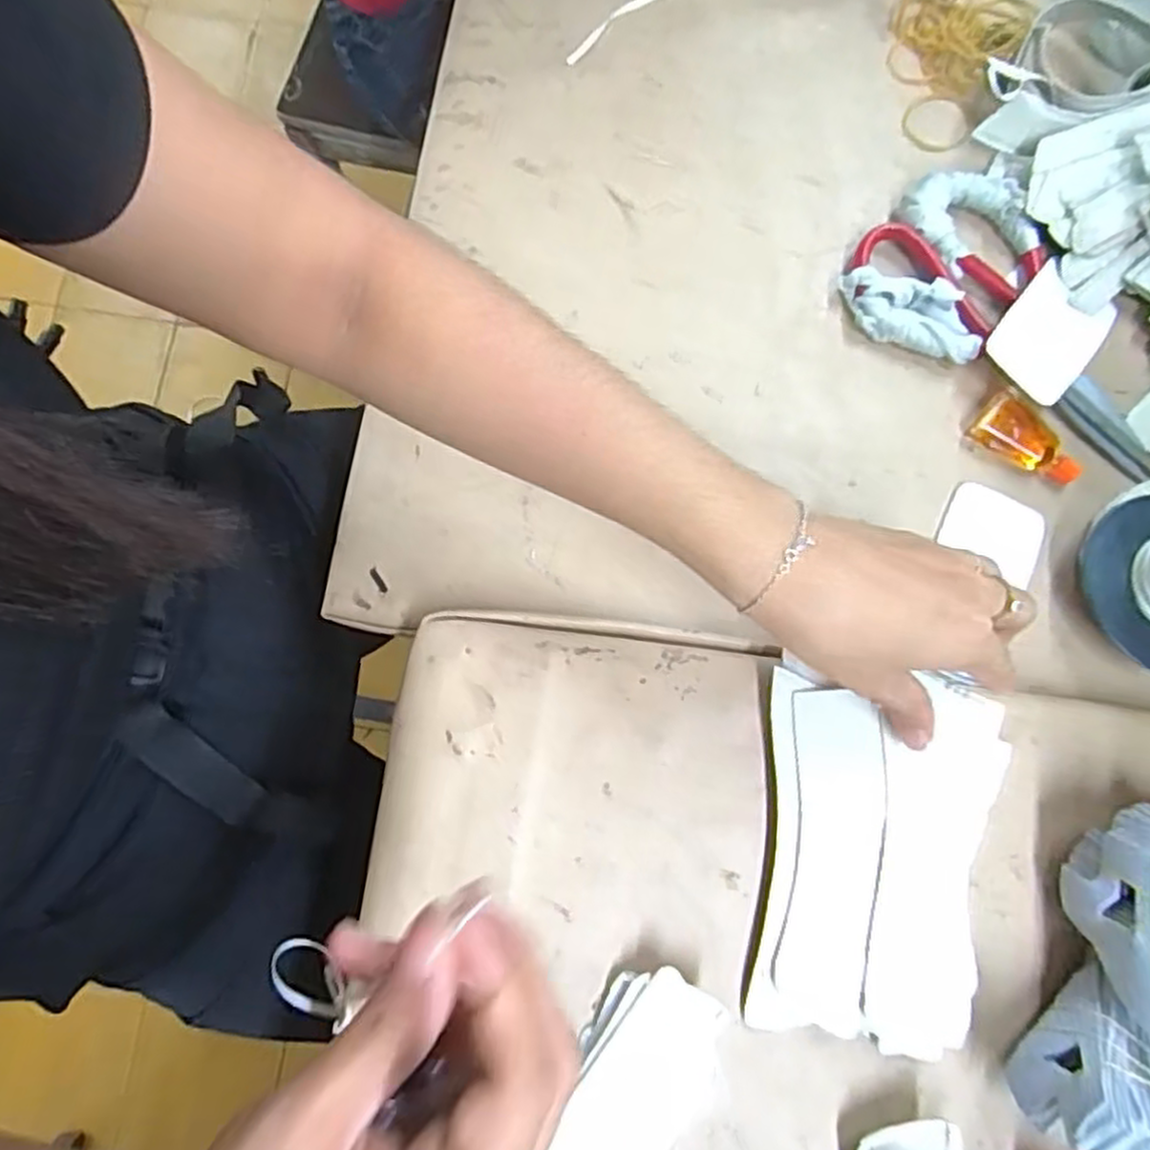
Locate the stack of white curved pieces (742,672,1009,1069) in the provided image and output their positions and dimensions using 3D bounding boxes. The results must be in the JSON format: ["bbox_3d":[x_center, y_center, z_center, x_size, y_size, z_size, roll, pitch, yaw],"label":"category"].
[{"bbox_3d":[0.142,0.132,0.347,0.107,0.023,0.157,7,77,0],"label":"stack of white curved pieces"}]

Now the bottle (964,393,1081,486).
[{"bbox_3d":[0.260,-0.077,0.431,0.063,0.014,0.029,31,80,5],"label":"bottle"}]

